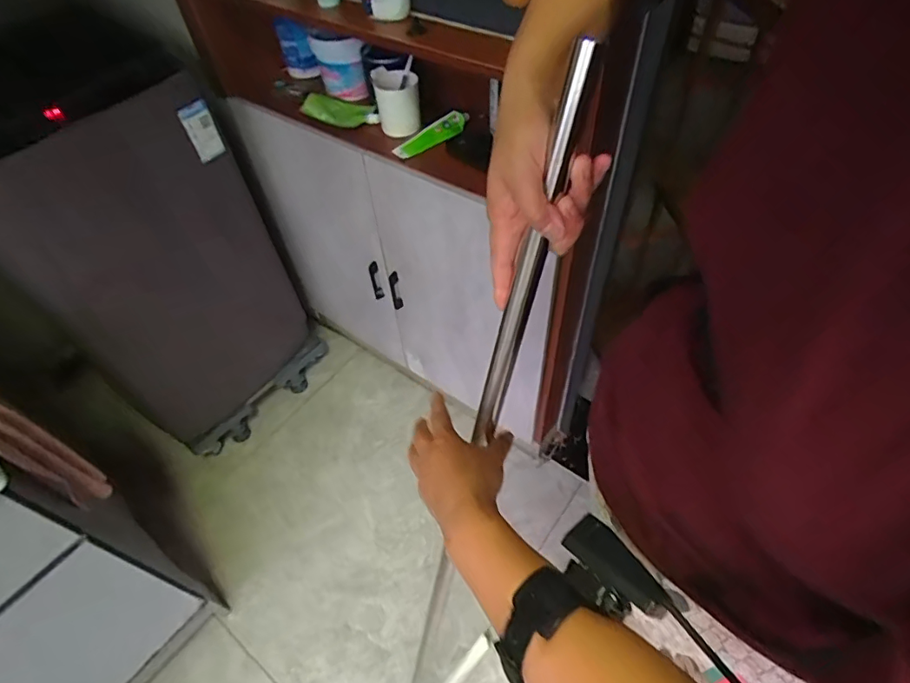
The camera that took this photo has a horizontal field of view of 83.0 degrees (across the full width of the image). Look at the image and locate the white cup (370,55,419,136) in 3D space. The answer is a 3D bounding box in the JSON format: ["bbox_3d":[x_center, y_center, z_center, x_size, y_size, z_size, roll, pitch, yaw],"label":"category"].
[{"bbox_3d":[-0.110,-0.462,0.996,0.084,0.100,0.083,-11,52,-5],"label":"white cup"}]

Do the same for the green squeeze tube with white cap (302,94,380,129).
[{"bbox_3d":[-0.232,-0.473,1.058,0.165,0.036,0.107,5,52,7],"label":"green squeeze tube with white cap"}]

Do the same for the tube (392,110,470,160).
[{"bbox_3d":[-0.047,-0.397,0.988,0.174,0.022,0.054,-37,58,-23],"label":"tube"}]

